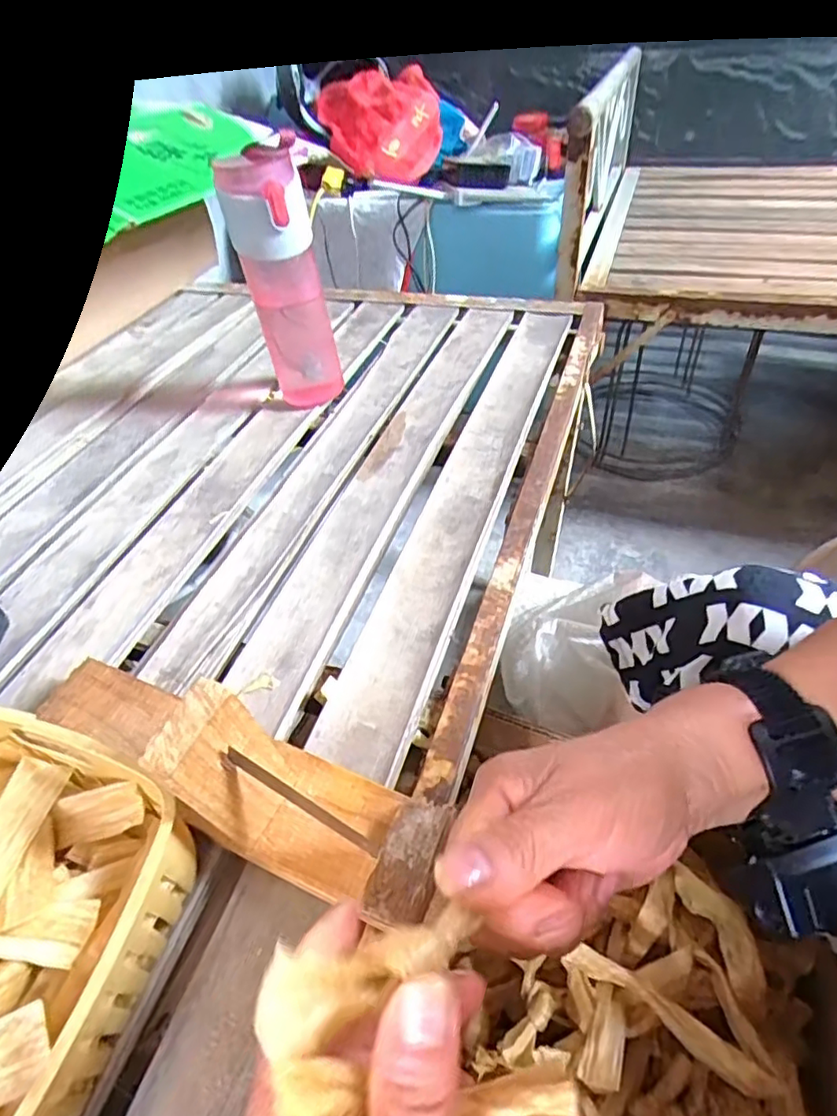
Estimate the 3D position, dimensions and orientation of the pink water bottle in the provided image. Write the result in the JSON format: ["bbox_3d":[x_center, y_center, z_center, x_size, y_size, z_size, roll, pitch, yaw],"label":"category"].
[{"bbox_3d":[-0.124,-0.251,0.569,0.068,0.224,0.063,-15,46,-9],"label":"pink water bottle"}]

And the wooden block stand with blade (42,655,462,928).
[{"bbox_3d":[-0.110,0.091,0.308,0.262,0.121,0.069,18,50,22],"label":"wooden block stand with blade"}]

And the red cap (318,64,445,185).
[{"bbox_3d":[-0.066,-0.803,1.145,0.207,0.181,0.107,14,49,19],"label":"red cap"}]

